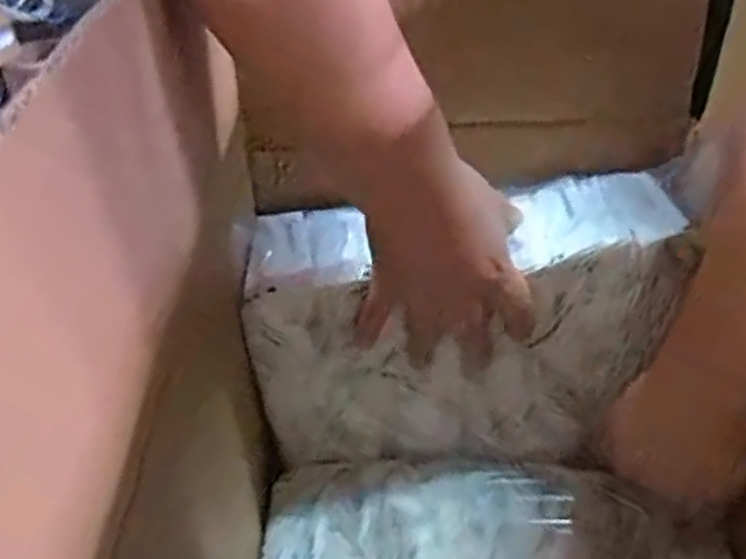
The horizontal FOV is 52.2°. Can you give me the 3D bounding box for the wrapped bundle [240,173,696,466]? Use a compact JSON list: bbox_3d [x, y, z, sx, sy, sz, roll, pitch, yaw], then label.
[{"bbox_3d":[0.051,0.028,0.520,0.253,0.172,0.097,-2,37,0],"label":"wrapped bundle"}]

